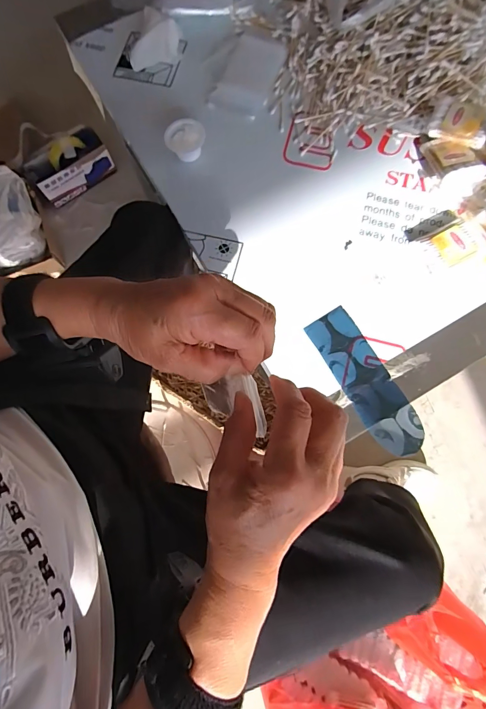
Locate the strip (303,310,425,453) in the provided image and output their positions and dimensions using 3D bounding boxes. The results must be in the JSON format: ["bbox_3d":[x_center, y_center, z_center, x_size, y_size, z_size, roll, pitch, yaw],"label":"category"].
[{"bbox_3d":[0.152,0.034,0.443,0.059,0.004,0.191,-30,79,-6],"label":"strip"}]

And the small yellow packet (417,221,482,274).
[{"bbox_3d":[0.271,-0.140,0.465,0.074,0.016,0.049,-22,77,-6],"label":"small yellow packet"}]

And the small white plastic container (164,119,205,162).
[{"bbox_3d":[-0.082,-0.301,0.510,0.052,0.038,0.048,1,76,0],"label":"small white plastic container"}]

